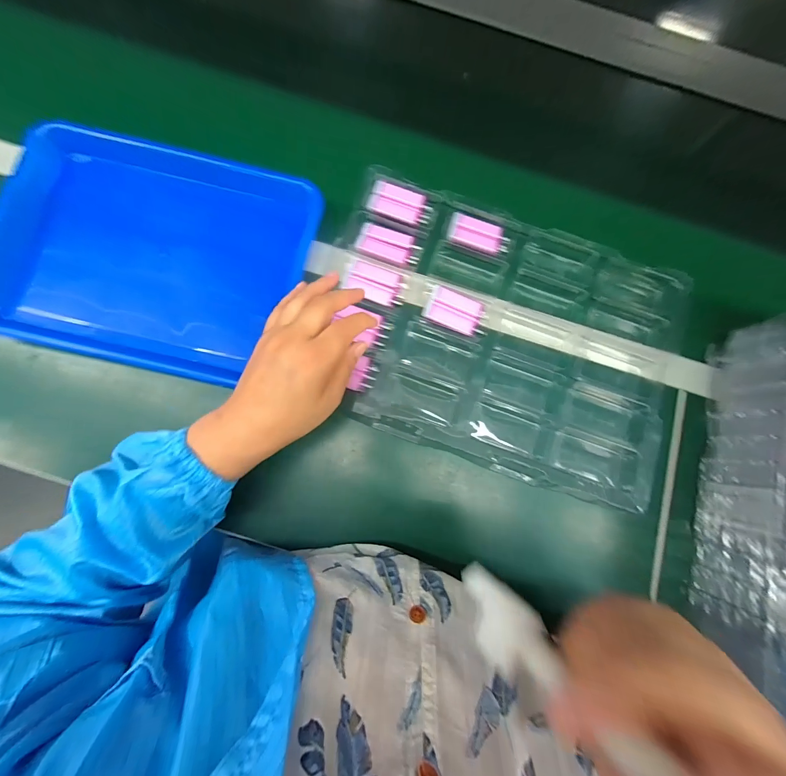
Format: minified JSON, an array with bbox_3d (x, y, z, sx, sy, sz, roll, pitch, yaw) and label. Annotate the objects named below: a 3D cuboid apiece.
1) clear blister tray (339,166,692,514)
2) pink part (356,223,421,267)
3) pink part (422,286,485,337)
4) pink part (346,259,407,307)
[{"bbox_3d":[0.124,-0.062,0.389,0.400,0.043,0.291,17,82,-2],"label":"clear blister tray"},{"bbox_3d":[-0.003,-0.166,0.389,0.069,0.007,0.039,18,82,-2],"label":"pink part"},{"bbox_3d":[0.070,-0.088,0.382,0.064,0.011,0.040,22,82,-1],"label":"pink part"},{"bbox_3d":[-0.018,-0.119,0.385,0.064,0.006,0.038,20,82,-1],"label":"pink part"}]

